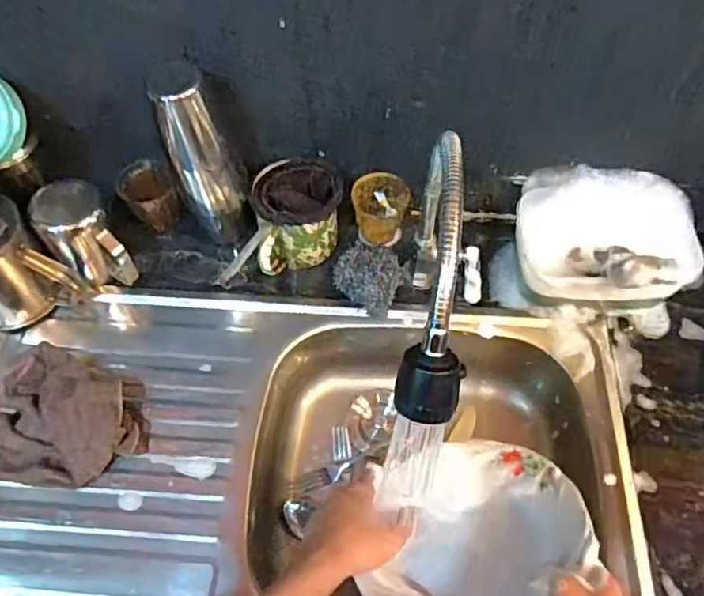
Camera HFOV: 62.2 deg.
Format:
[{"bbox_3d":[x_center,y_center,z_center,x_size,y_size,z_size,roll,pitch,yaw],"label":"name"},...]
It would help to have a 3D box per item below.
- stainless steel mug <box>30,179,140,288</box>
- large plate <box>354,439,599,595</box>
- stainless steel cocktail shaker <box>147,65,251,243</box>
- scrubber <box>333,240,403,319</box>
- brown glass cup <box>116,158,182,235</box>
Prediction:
[{"bbox_3d":[-0.323,-0.072,0.709,0.076,0.111,0.098,-34,64,-19],"label":"stainless steel mug"},{"bbox_3d":[0.114,0.218,0.524,0.183,0.046,0.197,-7,32,23],"label":"large plate"},{"bbox_3d":[-0.180,-0.170,0.704,0.071,0.239,0.085,-13,59,-7],"label":"stainless steel cocktail shaker"},{"bbox_3d":[0.019,-0.021,0.723,0.081,0.048,0.089,0,58,0],"label":"scrubber"},{"bbox_3d":[-0.260,-0.132,0.771,0.070,0.077,0.061,37,65,20],"label":"brown glass cup"}]

